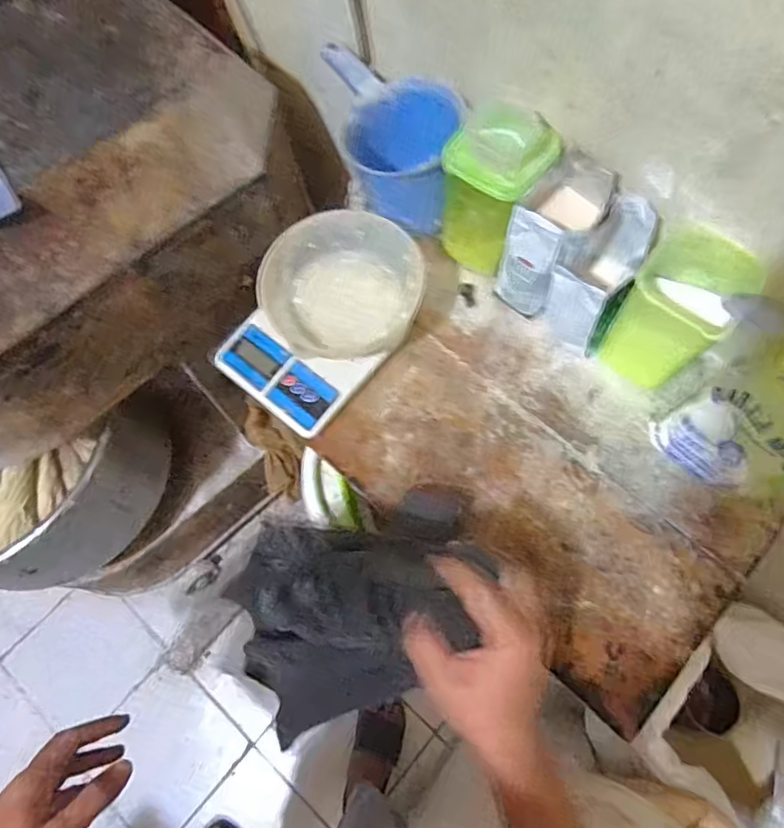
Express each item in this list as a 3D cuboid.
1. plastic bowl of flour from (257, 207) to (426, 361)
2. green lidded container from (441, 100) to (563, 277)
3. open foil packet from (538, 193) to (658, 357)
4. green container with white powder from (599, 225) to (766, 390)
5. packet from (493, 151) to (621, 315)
[{"bbox_3d":[-0.052,-0.141,0.639,0.173,0.070,0.160,-1,69,1],"label":"plastic bowl of flour"},{"bbox_3d":[0.112,-0.238,0.620,0.093,0.167,0.092,37,74,14],"label":"green lidded container"},{"bbox_3d":[0.214,-0.143,0.608,0.077,0.151,0.124,26,72,11],"label":"open foil packet"},{"bbox_3d":[0.283,-0.100,0.582,0.100,0.145,0.099,39,75,15],"label":"green container with white powder"},{"bbox_3d":[0.175,-0.186,0.612,0.078,0.142,0.114,36,74,14],"label":"packet"}]

